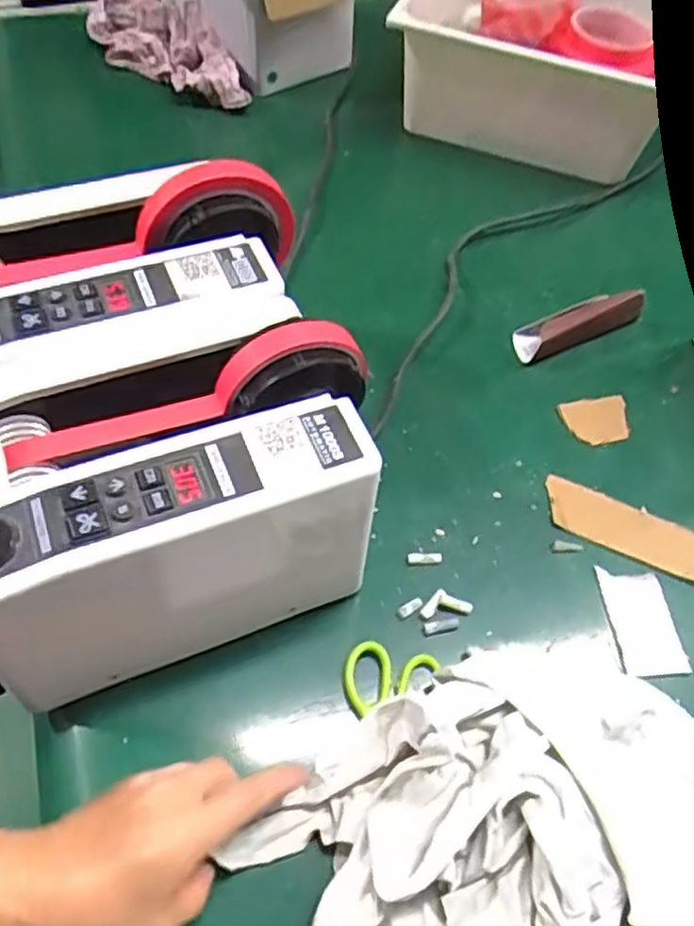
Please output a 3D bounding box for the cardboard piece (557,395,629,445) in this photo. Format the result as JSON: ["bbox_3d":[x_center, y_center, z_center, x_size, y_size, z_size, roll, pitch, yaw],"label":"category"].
[{"bbox_3d":[0.195,-0.033,0.554,0.052,0.004,0.039,-12,66,-7],"label":"cardboard piece"}]

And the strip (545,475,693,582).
[{"bbox_3d":[0.196,0.045,0.504,0.114,0.004,0.039,22,58,11],"label":"strip"}]

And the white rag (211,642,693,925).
[{"bbox_3d":[0.096,0.186,0.358,0.245,0.060,0.177,-21,60,-17],"label":"white rag"}]

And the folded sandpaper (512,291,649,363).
[{"bbox_3d":[0.194,-0.120,0.596,0.117,0.035,0.033,-20,60,-16],"label":"folded sandpaper"}]

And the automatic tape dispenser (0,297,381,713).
[{"bbox_3d":[-0.100,0.019,0.408,0.237,0.157,0.136,-18,59,-15],"label":"automatic tape dispenser"}]

